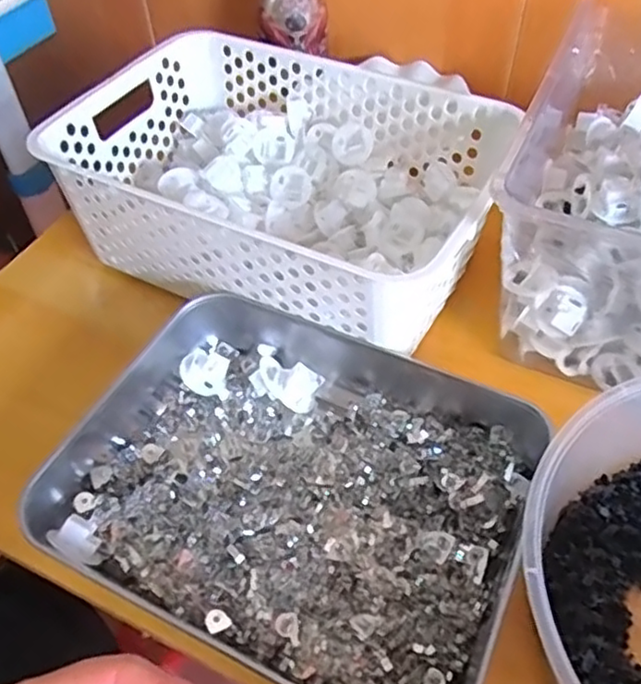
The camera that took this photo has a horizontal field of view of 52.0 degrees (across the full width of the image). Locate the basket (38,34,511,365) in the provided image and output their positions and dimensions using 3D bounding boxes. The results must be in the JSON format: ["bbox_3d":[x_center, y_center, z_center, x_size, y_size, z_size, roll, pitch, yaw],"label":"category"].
[{"bbox_3d":[-0.028,-0.122,0.496,0.305,0.090,0.209,21,54,18],"label":"basket"}]

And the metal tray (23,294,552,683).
[{"bbox_3d":[-0.012,0.077,0.391,0.258,0.039,0.213,18,53,16],"label":"metal tray"}]

